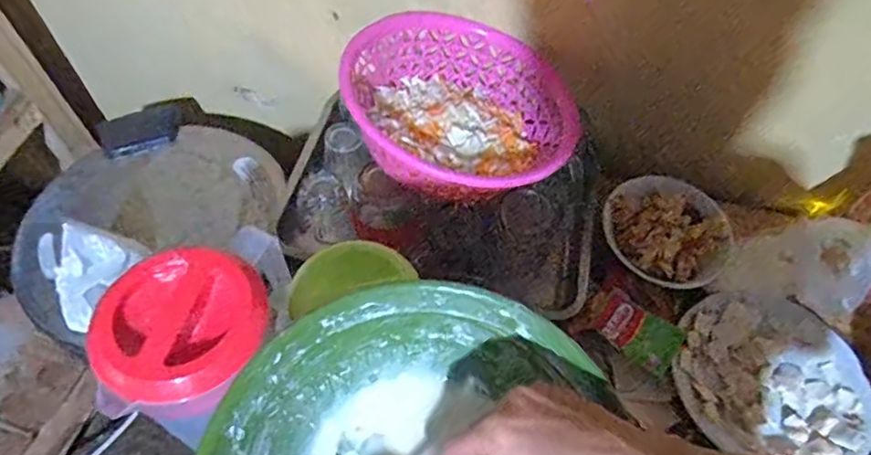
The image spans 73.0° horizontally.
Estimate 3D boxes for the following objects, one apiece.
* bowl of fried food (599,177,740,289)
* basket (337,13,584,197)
[{"bbox_3d":[0.280,0.004,0.720,0.131,0.042,0.149,-34,66,-22],"label":"bowl of fried food"},{"bbox_3d":[0.022,-0.134,0.677,0.254,0.105,0.254,6,49,-7],"label":"basket"}]

